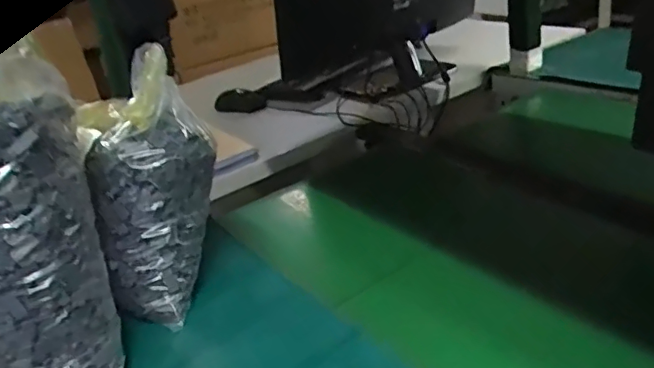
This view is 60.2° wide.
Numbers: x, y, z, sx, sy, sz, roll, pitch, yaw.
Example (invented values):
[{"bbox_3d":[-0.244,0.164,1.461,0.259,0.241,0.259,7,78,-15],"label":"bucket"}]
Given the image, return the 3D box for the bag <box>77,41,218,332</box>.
[{"bbox_3d":[-0.152,0.012,0.514,0.112,0.225,0.088,-16,27,-12],"label":"bag"}]

